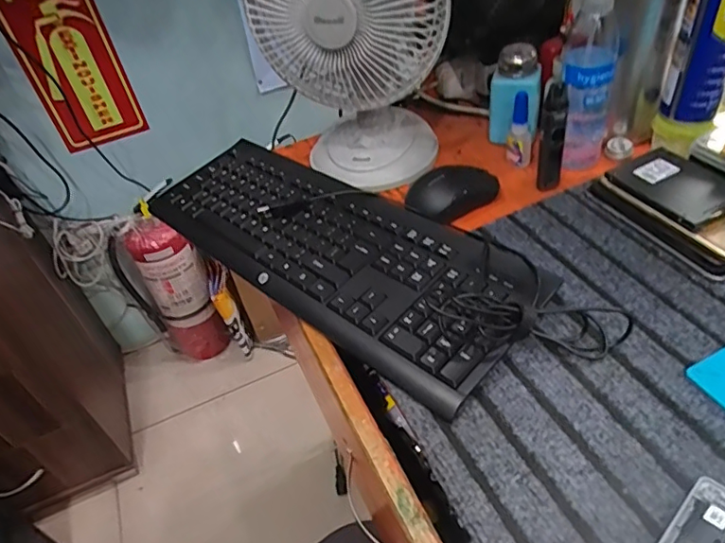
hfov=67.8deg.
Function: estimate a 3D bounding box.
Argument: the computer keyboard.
[{"bbox_3d":[-0.050,-0.040,0.520,0.455,0.037,0.155,27,54,34],"label":"computer keyboard"}]

